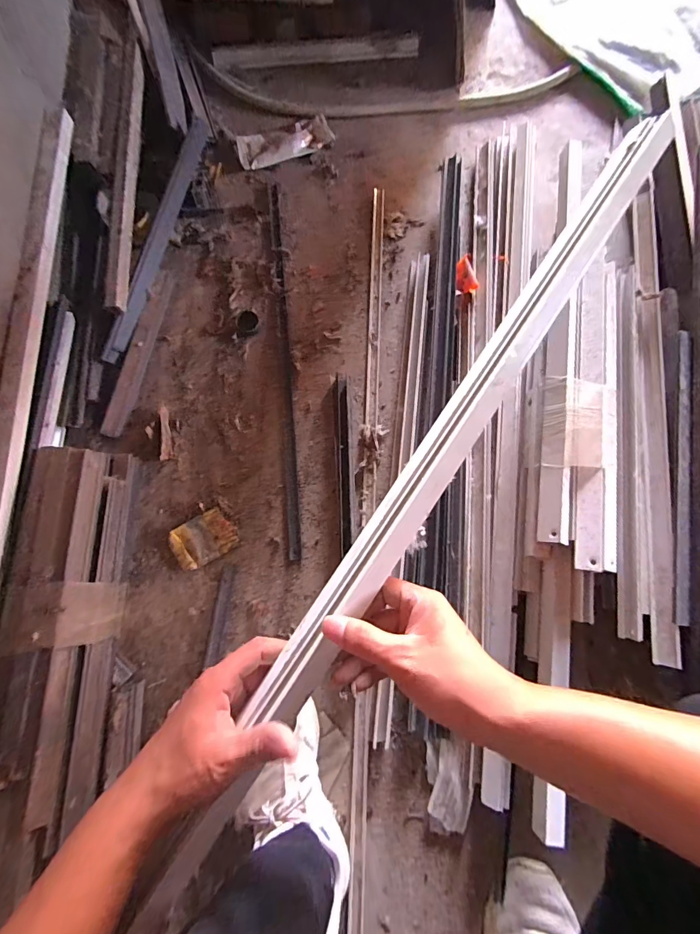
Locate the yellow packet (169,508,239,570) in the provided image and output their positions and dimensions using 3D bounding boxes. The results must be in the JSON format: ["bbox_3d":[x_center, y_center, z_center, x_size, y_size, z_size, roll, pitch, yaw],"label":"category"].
[{"bbox_3d":[-0.217,0.106,0.595,0.089,0.014,0.066,-31,77,-9],"label":"yellow packet"}]

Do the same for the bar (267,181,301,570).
[{"bbox_3d":[-0.110,-0.193,0.671,0.022,0.019,0.672,-5,74,-3],"label":"bar"}]

